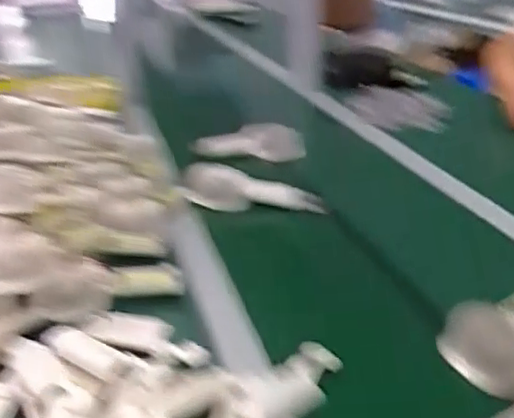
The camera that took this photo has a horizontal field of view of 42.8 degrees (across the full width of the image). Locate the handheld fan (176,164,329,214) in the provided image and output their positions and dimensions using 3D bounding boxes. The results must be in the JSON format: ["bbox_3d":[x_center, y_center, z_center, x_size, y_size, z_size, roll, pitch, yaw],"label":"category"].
[{"bbox_3d":[-0.008,-0.030,1.011,0.220,0.054,0.059,2,25,5],"label":"handheld fan"}]

